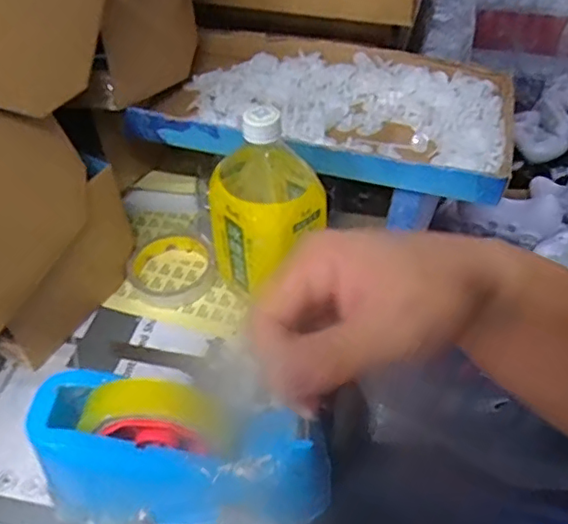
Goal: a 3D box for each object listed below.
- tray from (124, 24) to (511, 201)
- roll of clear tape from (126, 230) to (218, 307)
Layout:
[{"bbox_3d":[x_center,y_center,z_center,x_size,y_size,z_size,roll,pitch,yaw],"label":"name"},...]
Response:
[{"bbox_3d":[0.050,-0.165,0.592,0.349,0.042,0.201,11,48,10],"label":"tray"},{"bbox_3d":[-0.113,-0.002,0.593,0.087,0.021,0.100,-4,47,-3],"label":"roll of clear tape"}]

